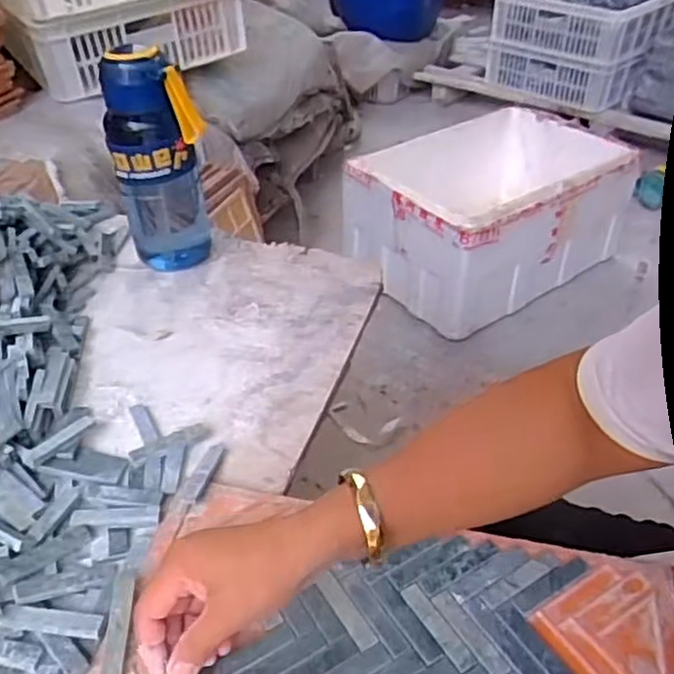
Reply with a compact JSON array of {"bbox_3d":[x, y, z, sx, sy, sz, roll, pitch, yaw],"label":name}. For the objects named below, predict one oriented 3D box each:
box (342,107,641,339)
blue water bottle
[{"bbox_3d":[0.316,-0.258,1.432,0.498,0.254,0.350,-22,43,-25],"label":"box"},{"bbox_3d":[-0.178,-0.175,0.709,0.089,0.220,0.075,-7,39,-8],"label":"blue water bottle"}]

